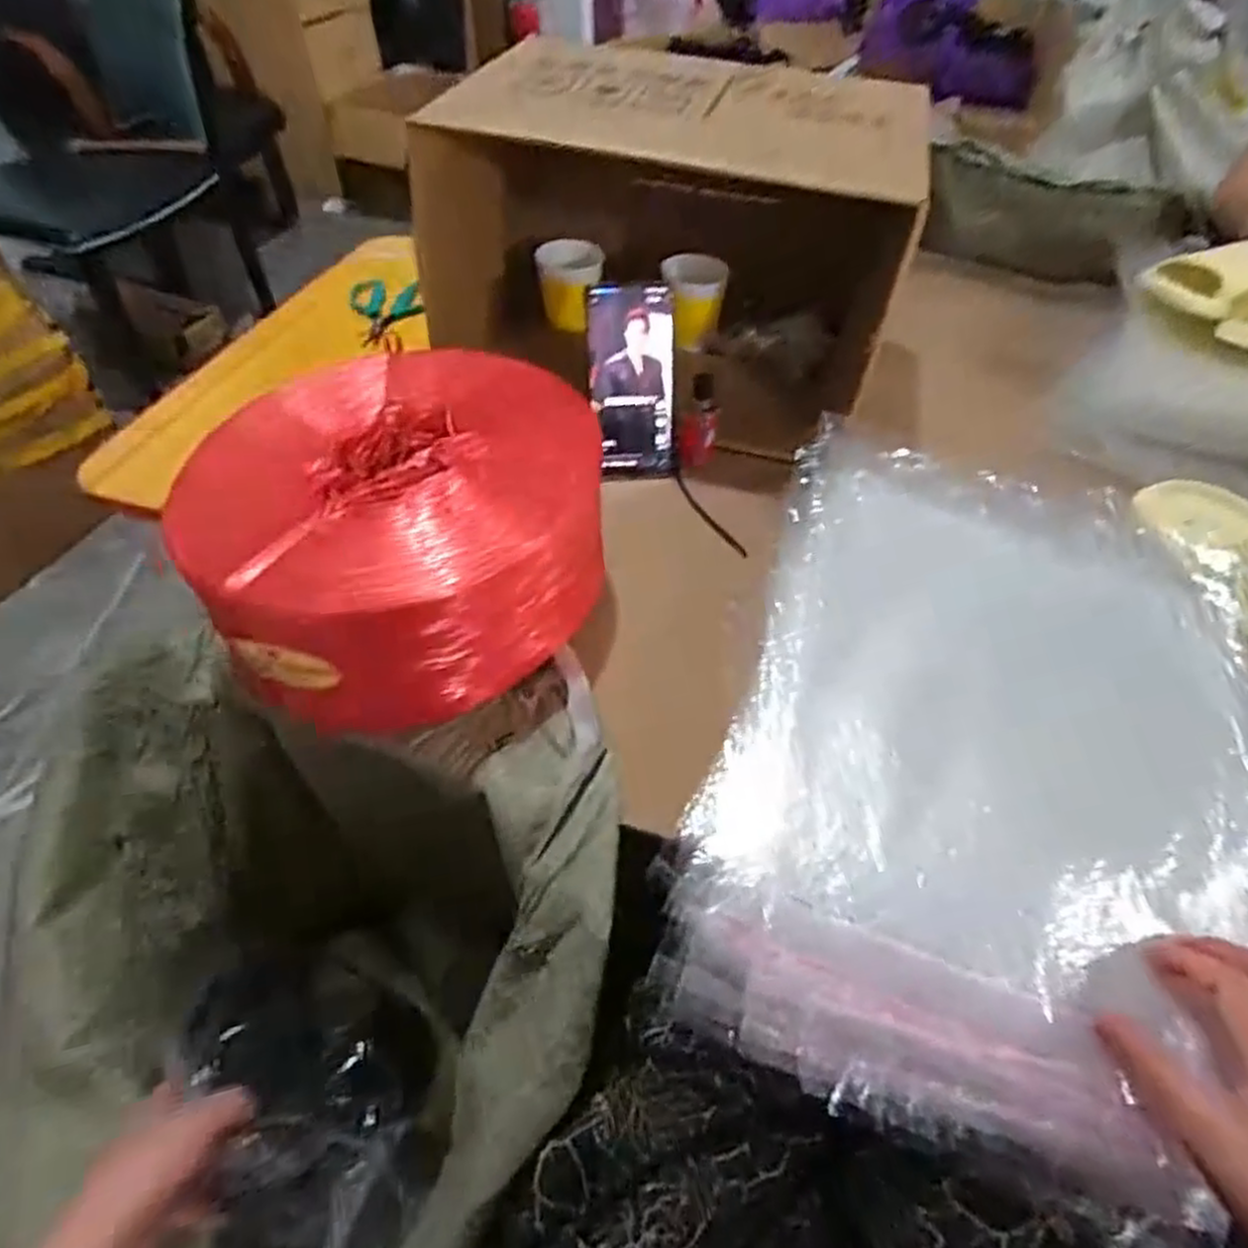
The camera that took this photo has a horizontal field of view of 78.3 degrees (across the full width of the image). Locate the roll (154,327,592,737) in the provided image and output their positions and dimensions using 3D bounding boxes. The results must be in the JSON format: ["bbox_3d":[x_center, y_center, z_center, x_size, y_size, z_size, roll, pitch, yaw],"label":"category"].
[{"bbox_3d":[-0.143,-0.072,0.544,0.257,0.135,0.267,-3,49,-4],"label":"roll"}]

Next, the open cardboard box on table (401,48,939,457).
[{"bbox_3d":[0.047,-0.380,0.773,0.394,0.279,0.286,11,49,8],"label":"open cardboard box on table"}]

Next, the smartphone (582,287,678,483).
[{"bbox_3d":[0.009,-0.208,0.670,0.073,0.162,0.007,-7,28,-2],"label":"smartphone"}]

